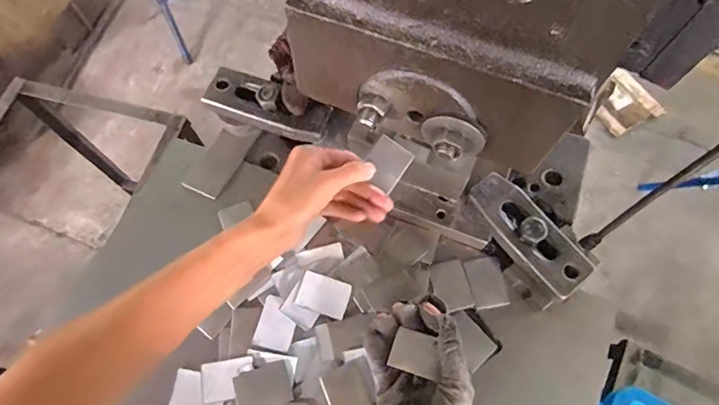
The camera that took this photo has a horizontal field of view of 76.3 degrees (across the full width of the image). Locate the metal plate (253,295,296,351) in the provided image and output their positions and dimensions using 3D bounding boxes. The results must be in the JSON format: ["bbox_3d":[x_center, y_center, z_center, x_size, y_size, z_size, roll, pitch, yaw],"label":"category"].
[{"bbox_3d":[-0.077,0.113,0.429,0.033,0.004,0.045,14,68,6],"label":"metal plate"}]

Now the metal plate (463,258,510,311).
[{"bbox_3d":[0.126,0.080,0.453,0.032,0.004,0.048,-10,68,-4],"label":"metal plate"}]

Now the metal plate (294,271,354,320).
[{"bbox_3d":[-0.034,0.088,0.435,0.048,0.004,0.034,21,82,0],"label":"metal plate"}]

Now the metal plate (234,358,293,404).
[{"bbox_3d":[-0.086,0.165,0.407,0.048,0.004,0.035,-16,72,-10],"label":"metal plate"}]

